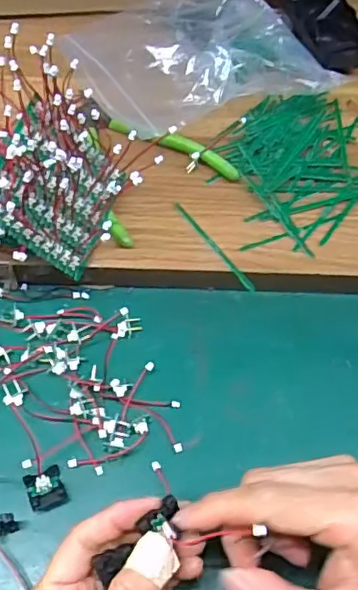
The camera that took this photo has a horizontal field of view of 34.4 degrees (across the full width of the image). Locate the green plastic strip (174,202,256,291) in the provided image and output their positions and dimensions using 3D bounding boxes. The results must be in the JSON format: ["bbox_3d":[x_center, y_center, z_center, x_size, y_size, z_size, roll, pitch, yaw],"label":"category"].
[{"bbox_3d":[0.024,-0.036,0.400,0.005,0.004,0.086,-32,66,-20],"label":"green plastic strip"}]

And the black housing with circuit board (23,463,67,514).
[{"bbox_3d":[-0.077,0.112,0.335,0.020,0.012,0.022,-19,62,-15],"label":"black housing with circuit board"}]

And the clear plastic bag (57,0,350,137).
[{"bbox_3d":[0.016,-0.203,0.465,0.190,0.050,0.159,-22,63,-16],"label":"clear plastic bag"}]

